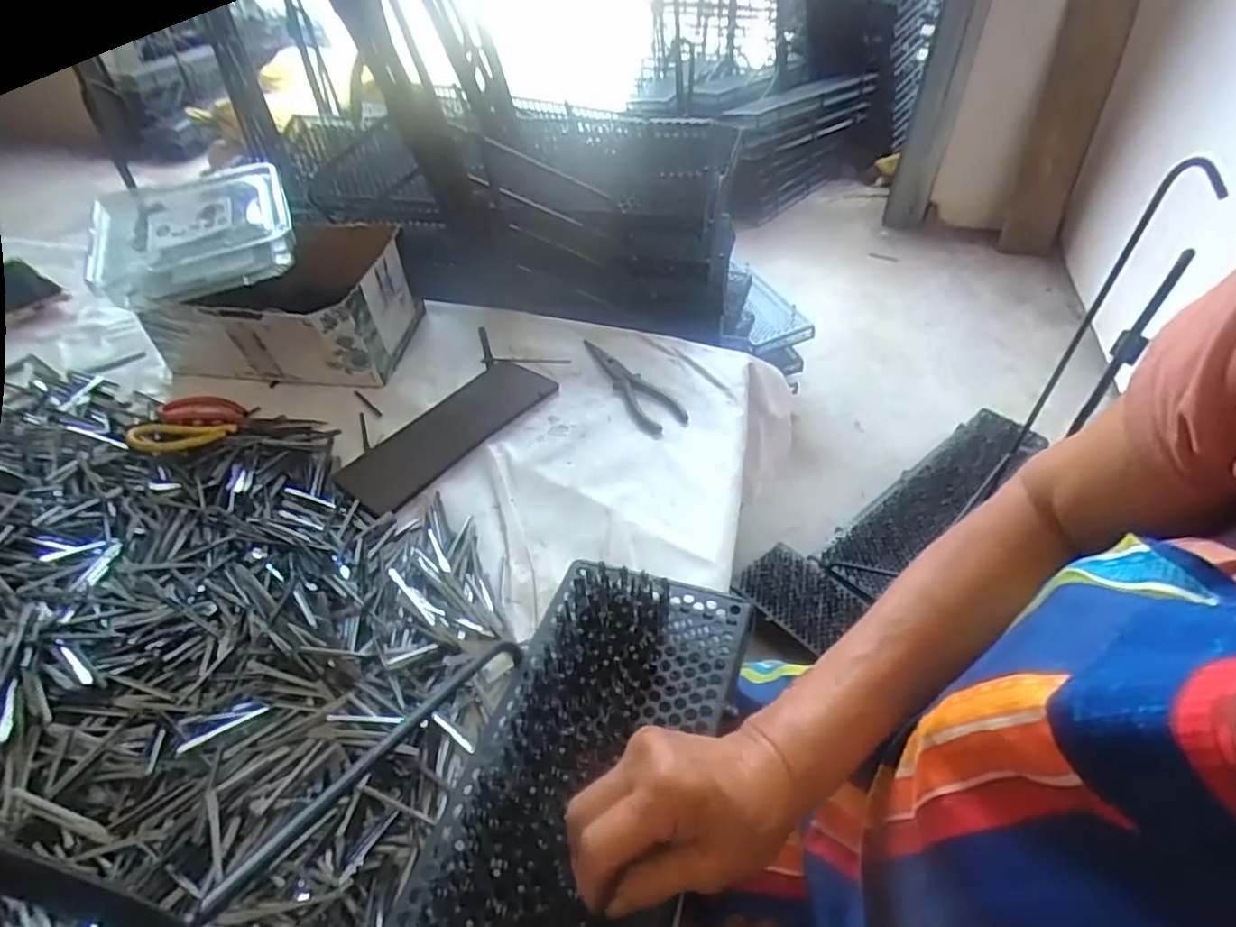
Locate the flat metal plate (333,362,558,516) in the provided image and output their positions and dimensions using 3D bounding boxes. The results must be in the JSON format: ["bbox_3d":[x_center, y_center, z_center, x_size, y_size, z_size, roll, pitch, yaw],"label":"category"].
[{"bbox_3d":[-0.186,-0.039,0.740,0.099,0.005,0.252,28,51,26],"label":"flat metal plate"}]

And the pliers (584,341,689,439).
[{"bbox_3d":[0.016,-0.095,0.795,0.056,0.007,0.188,-20,47,-19],"label":"pliers"}]

